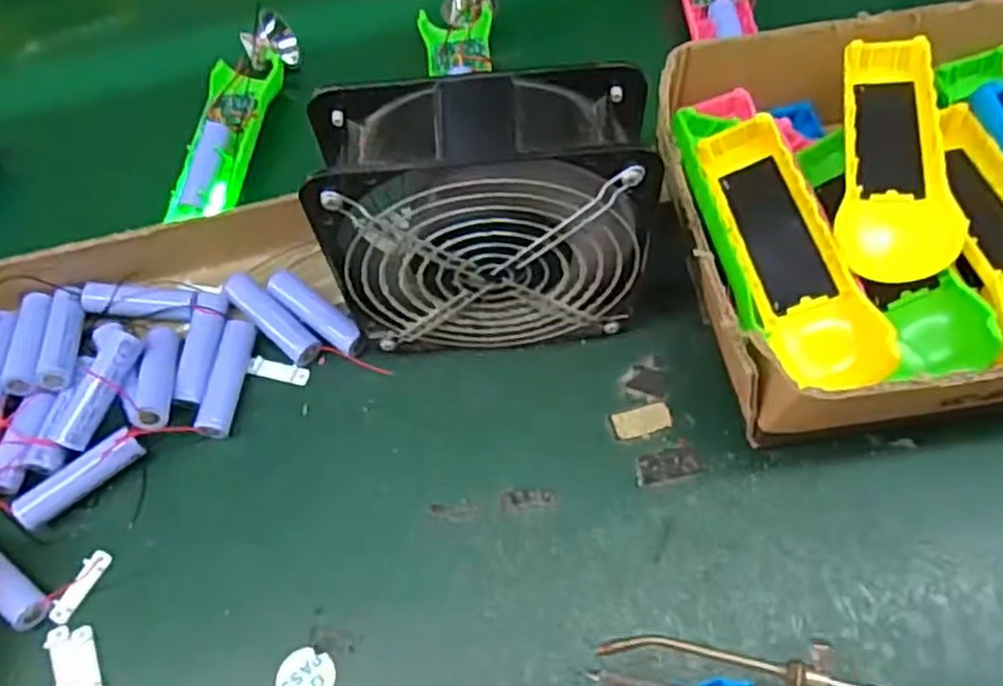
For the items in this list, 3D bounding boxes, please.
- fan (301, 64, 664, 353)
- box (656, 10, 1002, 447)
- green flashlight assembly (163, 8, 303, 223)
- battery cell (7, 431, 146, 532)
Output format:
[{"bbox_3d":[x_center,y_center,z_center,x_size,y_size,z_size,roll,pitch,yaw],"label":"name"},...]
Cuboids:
[{"bbox_3d":[-0.005,-0.056,0.370,0.144,0.150,0.063,-5,61,3],"label":"fan"},{"bbox_3d":[0.300,-0.082,0.390,0.422,0.096,0.222,-9,60,1],"label":"box"},{"bbox_3d":[-0.178,-0.155,0.509,0.052,0.023,0.177,0,61,6],"label":"green flashlight assembly"},{"bbox_3d":[-0.219,0.072,0.396,0.066,0.020,0.019,-36,64,-14],"label":"battery cell"}]

